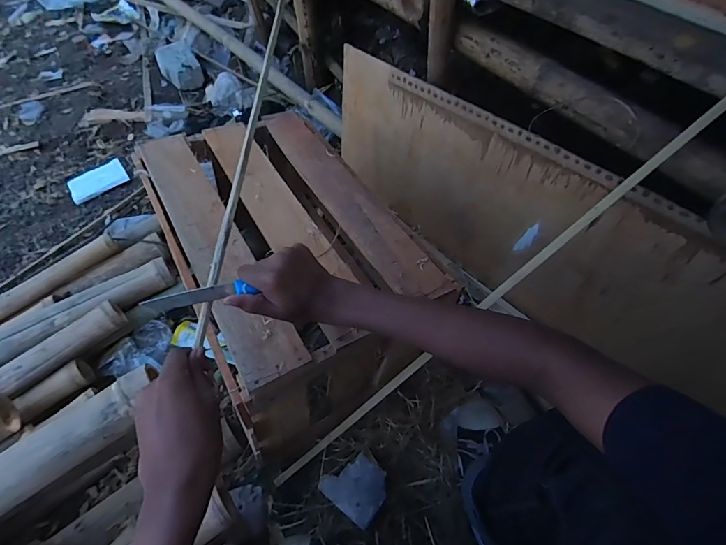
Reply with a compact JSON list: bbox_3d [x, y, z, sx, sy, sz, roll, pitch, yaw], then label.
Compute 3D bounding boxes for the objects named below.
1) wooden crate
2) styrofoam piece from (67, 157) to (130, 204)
[{"bbox_3d":[-0.140,-0.021,0.792,0.378,0.372,0.590,-23,59,-14],"label":"wooden crate"},{"bbox_3d":[-0.895,-0.313,1.310,0.179,0.018,0.133,-34,62,-20],"label":"styrofoam piece"}]

